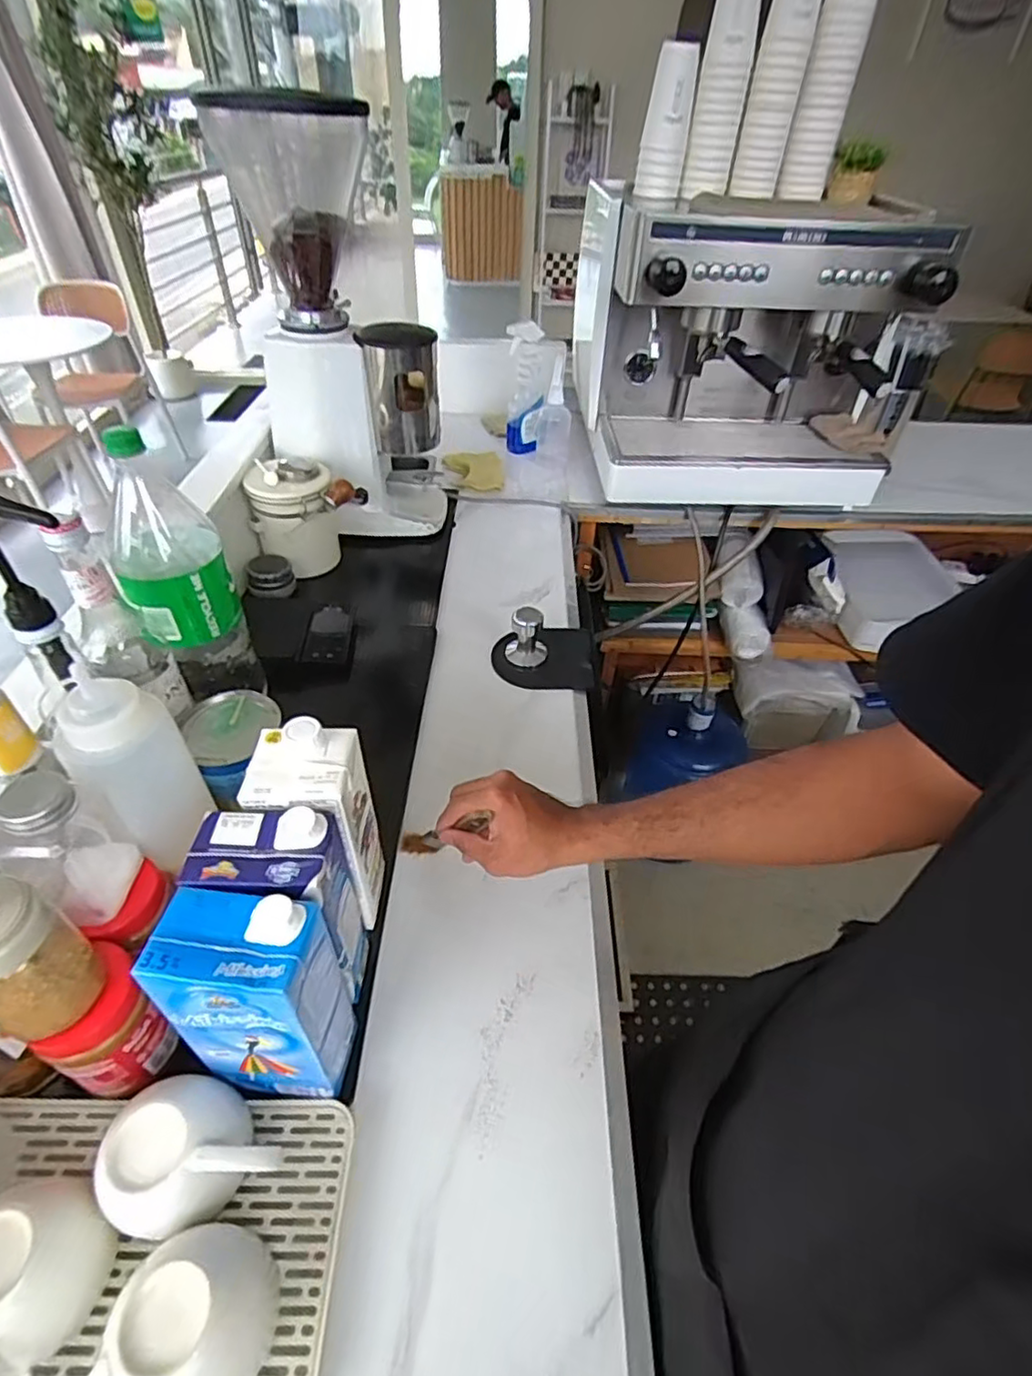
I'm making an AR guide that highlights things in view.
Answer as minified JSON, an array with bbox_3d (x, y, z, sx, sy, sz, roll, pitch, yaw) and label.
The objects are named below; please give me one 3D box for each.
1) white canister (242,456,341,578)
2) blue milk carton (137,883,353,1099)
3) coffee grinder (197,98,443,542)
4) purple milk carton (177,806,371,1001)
[{"bbox_3d":[-0.342,-0.263,1.003,0.122,0.158,0.107,-6,43,-9],"label":"white canister"},{"bbox_3d":[-0.176,0.223,0.453,0.097,0.202,0.070,3,43,0],"label":"blue milk carton"},{"bbox_3d":[-0.261,-0.527,0.975,0.262,0.553,0.192,-11,44,-14],"label":"coffee grinder"},{"bbox_3d":[-0.176,0.171,0.496,0.097,0.187,0.065,3,43,1],"label":"purple milk carton"}]

